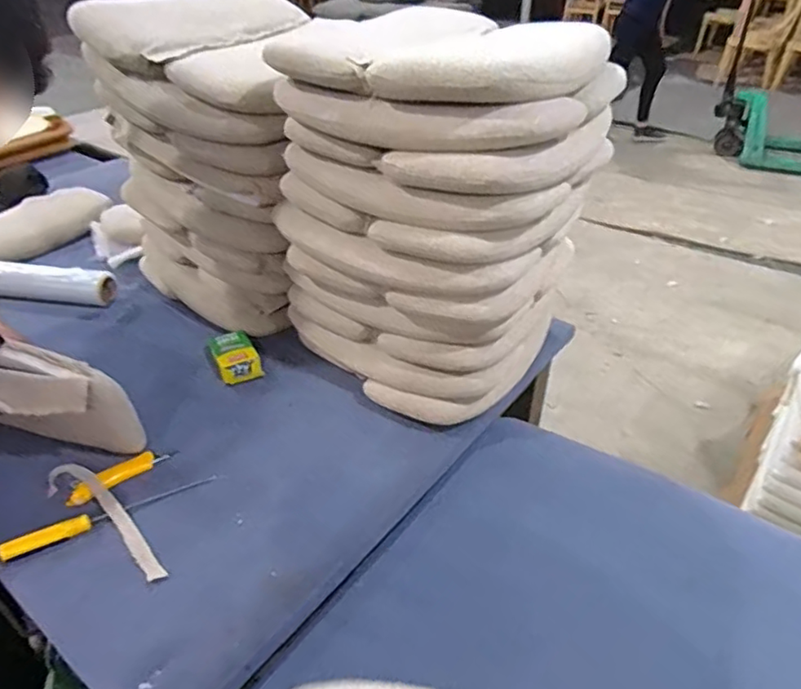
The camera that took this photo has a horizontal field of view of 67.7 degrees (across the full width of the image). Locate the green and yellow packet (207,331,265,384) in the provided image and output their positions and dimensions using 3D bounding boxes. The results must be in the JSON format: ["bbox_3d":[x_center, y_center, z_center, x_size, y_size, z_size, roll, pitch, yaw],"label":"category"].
[{"bbox_3d":[-0.341,0.022,1.225,0.083,0.036,0.145,-16,39,-22],"label":"green and yellow packet"}]

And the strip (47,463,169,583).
[{"bbox_3d":[-0.443,0.261,0.908,0.307,0.017,0.062,23,41,28],"label":"strip"}]

